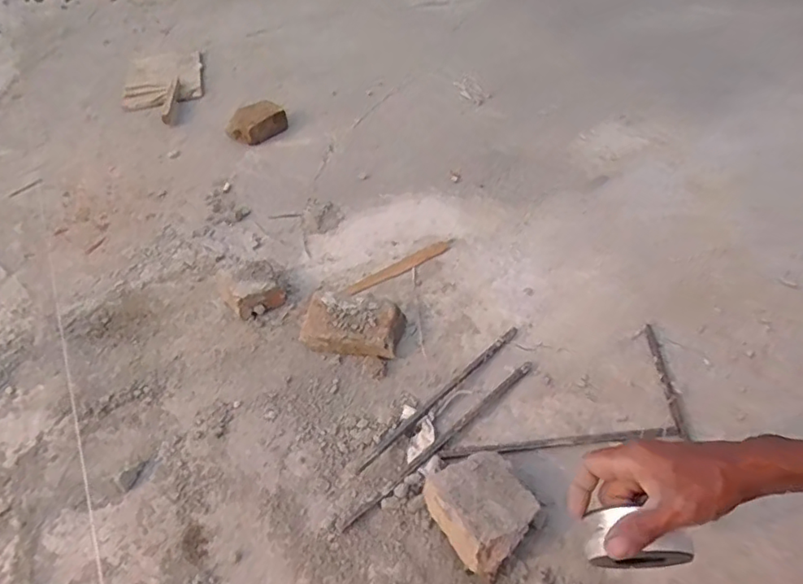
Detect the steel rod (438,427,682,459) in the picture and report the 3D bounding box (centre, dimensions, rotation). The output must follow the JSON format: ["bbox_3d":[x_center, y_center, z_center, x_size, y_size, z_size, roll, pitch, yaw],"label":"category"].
[{"bbox_3d":[0.200,0.190,0.725,0.299,0.011,0.015,-4,45,-1],"label":"steel rod"}]

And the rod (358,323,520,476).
[{"bbox_3d":[0.061,0.137,0.789,0.312,0.014,0.013,-36,54,-29],"label":"rod"}]

